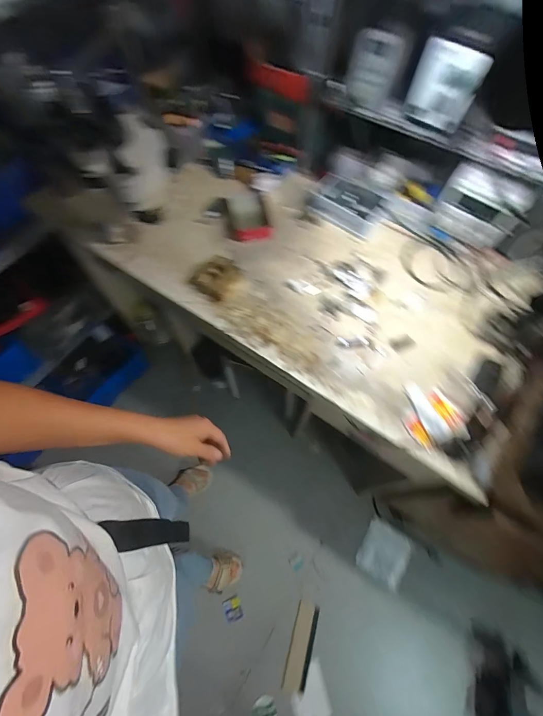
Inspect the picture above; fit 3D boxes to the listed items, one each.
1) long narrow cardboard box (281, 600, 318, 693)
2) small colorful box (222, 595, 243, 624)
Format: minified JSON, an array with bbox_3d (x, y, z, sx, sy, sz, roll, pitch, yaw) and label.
[{"bbox_3d":[0.096,0.913,0.995,0.071,0.017,0.221,17,66,7],"label":"long narrow cardboard box"},{"bbox_3d":[-0.128,0.832,1.041,0.056,0.006,0.066,-21,67,-10],"label":"small colorful box"}]

